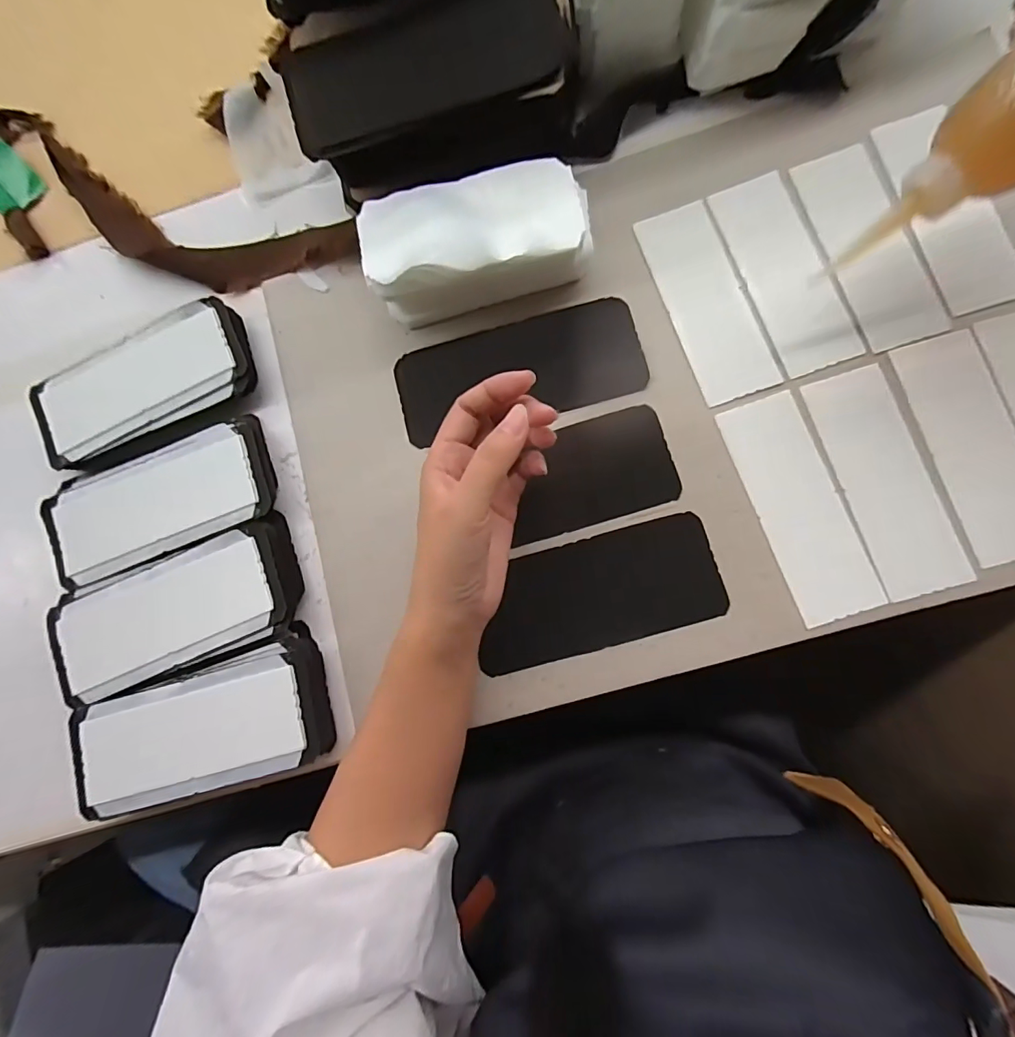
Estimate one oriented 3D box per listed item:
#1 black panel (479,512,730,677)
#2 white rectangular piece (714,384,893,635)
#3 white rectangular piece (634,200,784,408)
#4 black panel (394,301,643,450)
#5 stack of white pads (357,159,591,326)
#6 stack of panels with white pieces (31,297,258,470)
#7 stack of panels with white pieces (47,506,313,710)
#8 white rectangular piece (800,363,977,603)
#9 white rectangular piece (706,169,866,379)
[{"bbox_3d":[0.058,0.049,0.319,0.158,0.005,0.070,-16,81,4],"label":"black panel"},{"bbox_3d":[0.189,-0.009,0.310,0.051,0.006,0.146,-19,81,3],"label":"white rectangular piece"},{"bbox_3d":[0.139,-0.152,0.336,0.051,0.006,0.144,-19,81,3],"label":"white rectangular piece"},{"bbox_3d":[0.008,-0.106,0.347,0.173,0.007,0.073,-14,82,4],"label":"black panel"},{"bbox_3d":[-0.020,-0.187,0.328,0.146,0.053,0.077,-14,82,4],"label":"stack of white pads"},{"bbox_3d":[-0.270,-0.097,0.363,0.164,0.025,0.073,-27,81,2],"label":"stack of panels with white pieces"},{"bbox_3d":[-0.224,0.063,0.335,0.165,0.033,0.079,-22,81,3],"label":"stack of panels with white pieces"},{"bbox_3d":[0.241,-0.025,0.307,0.053,0.004,0.146,-16,80,4],"label":"white rectangular piece"},{"bbox_3d":[0.193,-0.172,0.334,0.051,0.006,0.146,-19,81,3],"label":"white rectangular piece"}]

